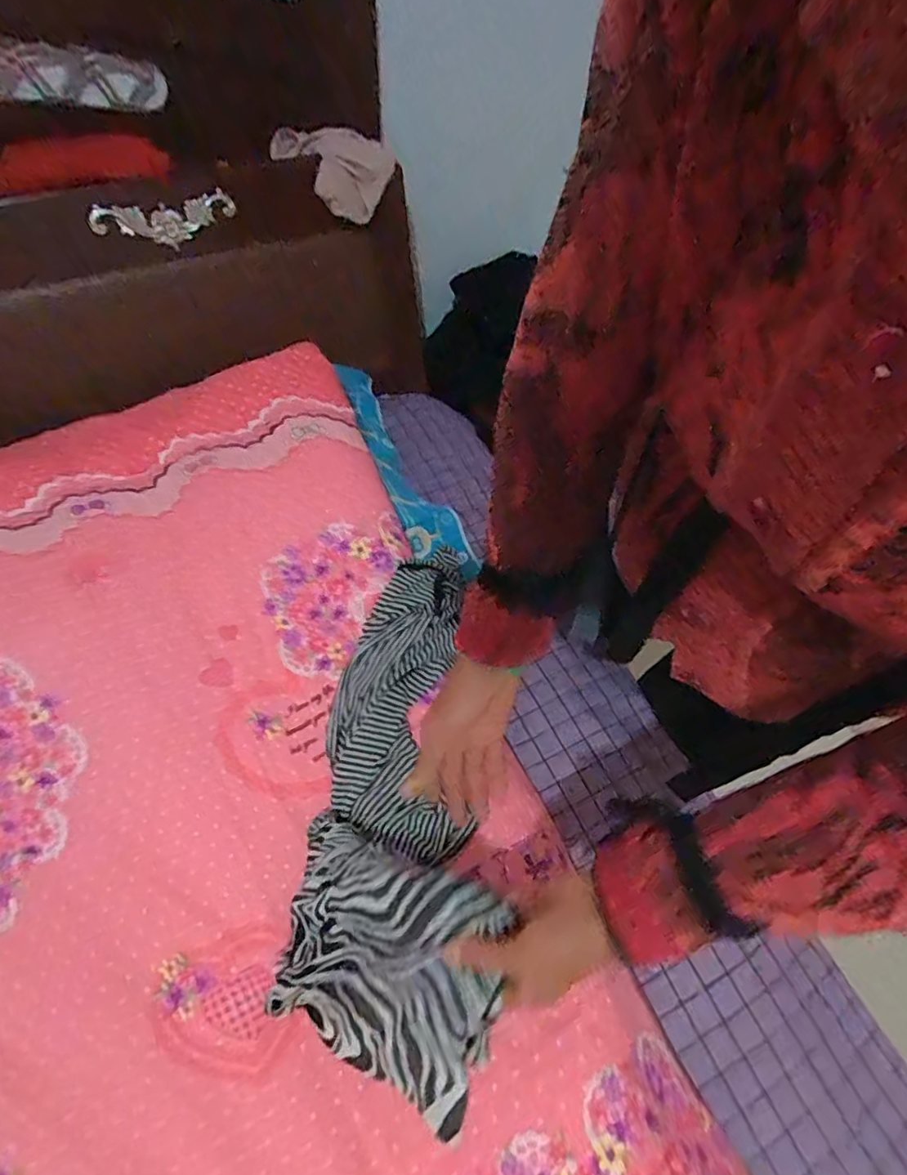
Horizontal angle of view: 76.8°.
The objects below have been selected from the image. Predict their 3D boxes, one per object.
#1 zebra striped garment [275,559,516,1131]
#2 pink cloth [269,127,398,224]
[{"bbox_3d":[-0.072,0.191,0.588,0.176,0.159,0.510,0,47,-5],"label":"zebra striped garment"},{"bbox_3d":[-0.179,-0.627,0.865,0.175,0.033,0.119,-1,95,-14],"label":"pink cloth"}]

